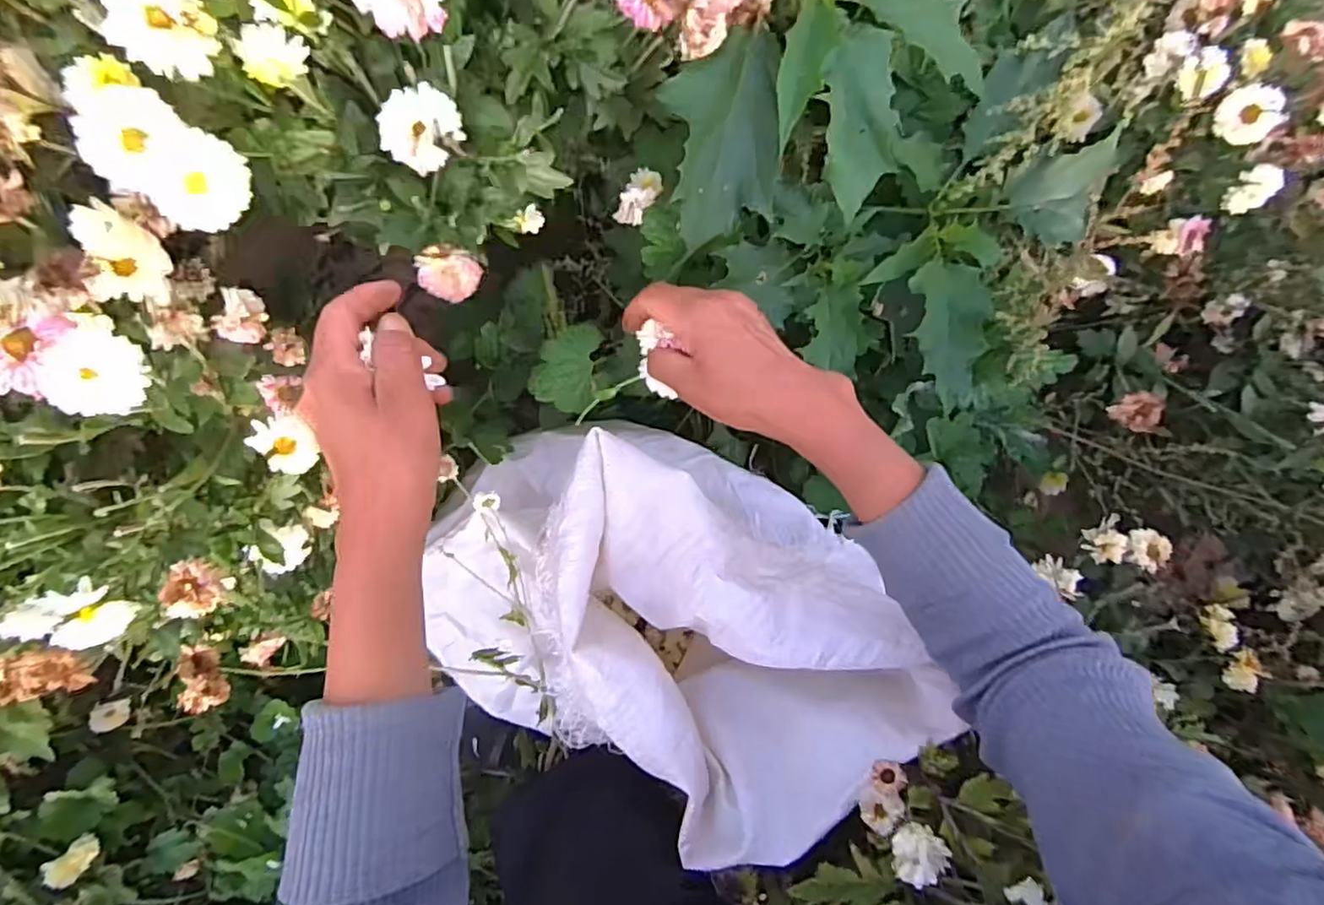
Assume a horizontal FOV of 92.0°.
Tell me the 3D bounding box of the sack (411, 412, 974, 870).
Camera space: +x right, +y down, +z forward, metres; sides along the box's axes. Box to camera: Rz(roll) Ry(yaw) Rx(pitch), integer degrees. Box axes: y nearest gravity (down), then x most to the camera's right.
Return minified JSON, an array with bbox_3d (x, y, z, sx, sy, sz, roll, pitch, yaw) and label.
[{"bbox_3d":[-0.020,0.126,0.517,0.369,0.240,0.291,14,86,-8],"label":"sack"}]

